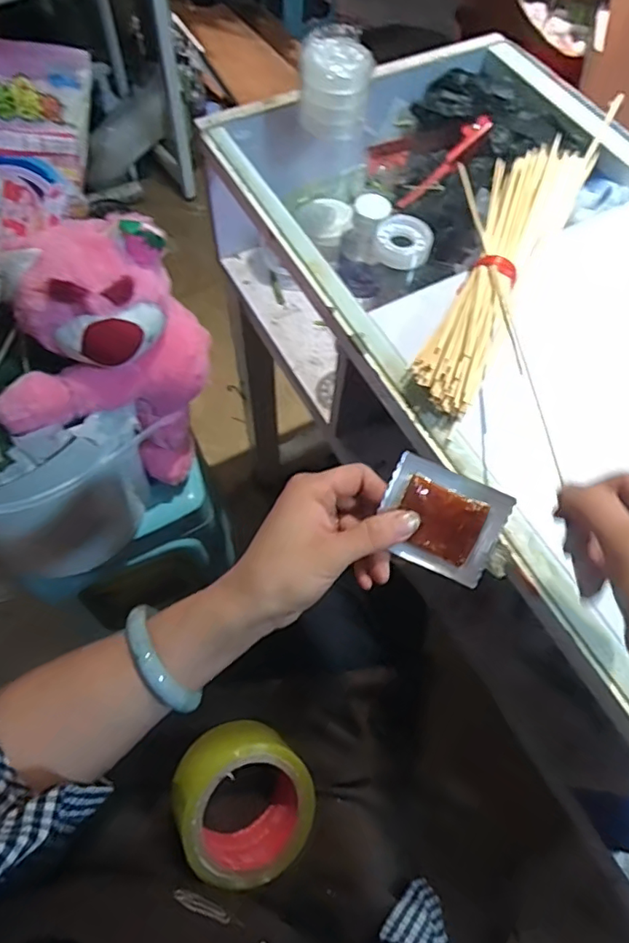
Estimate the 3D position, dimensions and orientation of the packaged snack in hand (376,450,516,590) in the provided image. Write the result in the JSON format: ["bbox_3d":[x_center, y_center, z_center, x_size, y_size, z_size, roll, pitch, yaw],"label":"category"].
[{"bbox_3d":[0.075,0.029,0.327,0.071,0.010,0.060,24,93,5],"label":"packaged snack in hand"}]

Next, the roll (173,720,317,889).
[{"bbox_3d":[-0.057,0.257,0.428,0.103,0.055,0.110,-20,86,-25],"label":"roll"}]

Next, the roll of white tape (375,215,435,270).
[{"bbox_3d":[0.079,-0.206,0.491,0.051,0.021,0.046,5,64,0],"label":"roll of white tape"}]

